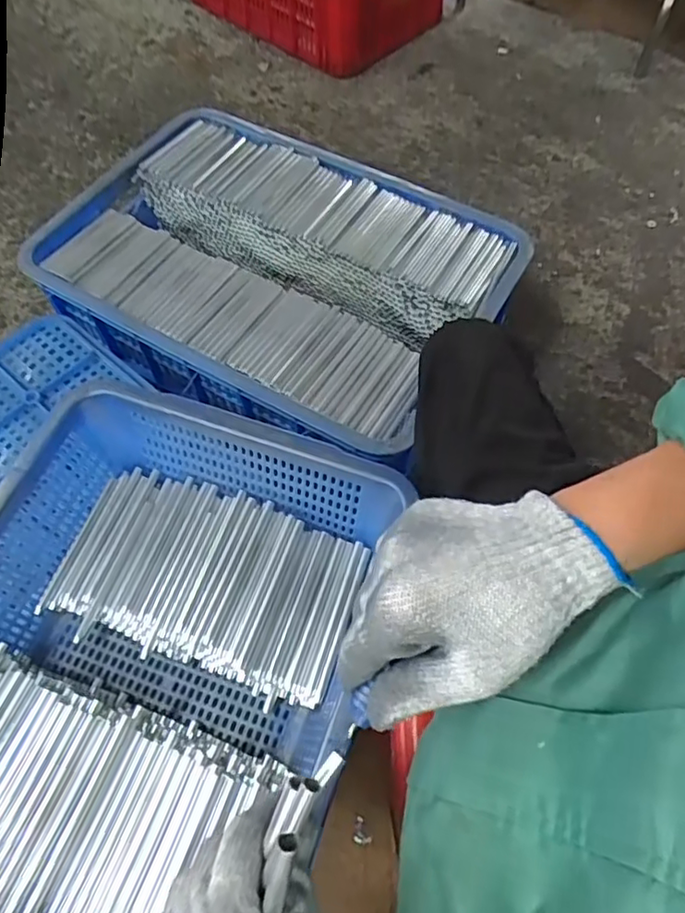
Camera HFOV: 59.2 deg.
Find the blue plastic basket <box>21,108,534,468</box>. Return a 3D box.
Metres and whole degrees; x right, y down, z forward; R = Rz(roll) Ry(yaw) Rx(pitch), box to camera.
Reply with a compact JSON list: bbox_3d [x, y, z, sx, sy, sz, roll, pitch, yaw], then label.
[{"bbox_3d":[-0.093,-0.259,0.865,0.606,0.125,0.418,28,64,15],"label":"blue plastic basket"}]

